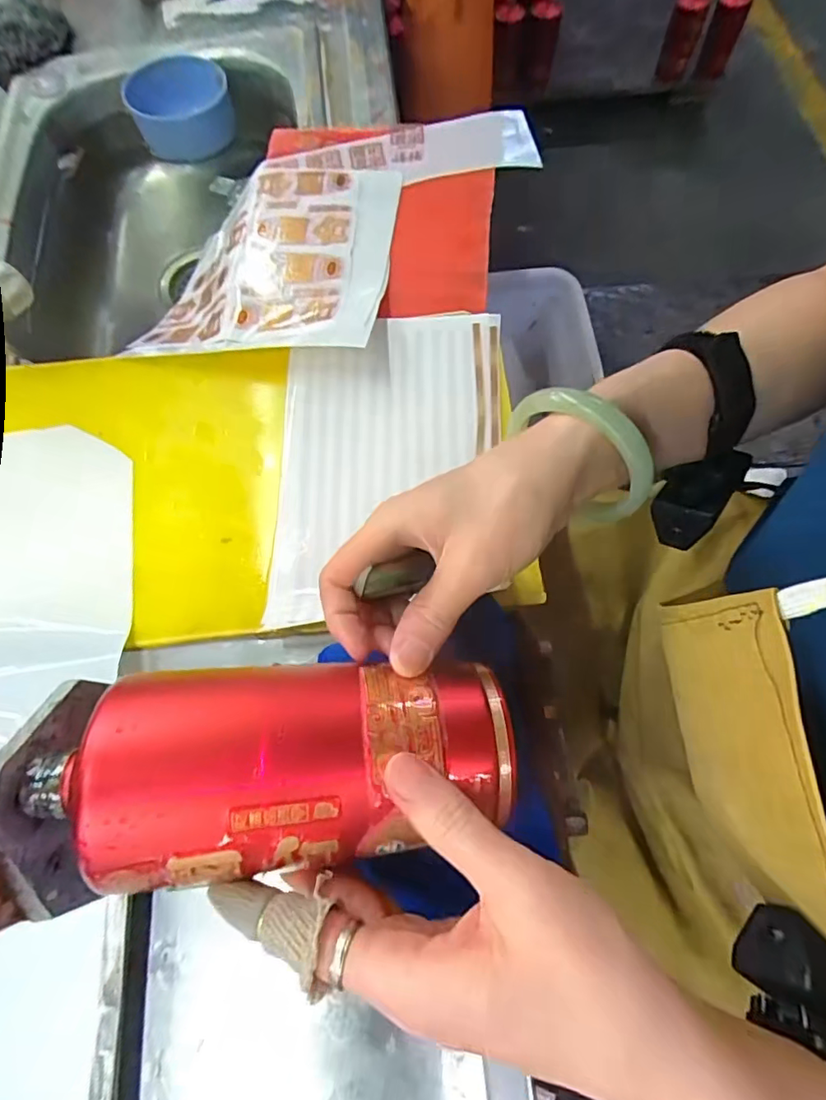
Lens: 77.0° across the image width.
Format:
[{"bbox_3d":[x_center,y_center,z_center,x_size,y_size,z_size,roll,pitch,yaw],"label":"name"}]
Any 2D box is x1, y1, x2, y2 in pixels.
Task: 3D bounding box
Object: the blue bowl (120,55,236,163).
[{"bbox_3d":[-0.263,-0.507,0.598,0.110,0.053,0.095,-17,71,-4],"label":"blue bowl"}]

